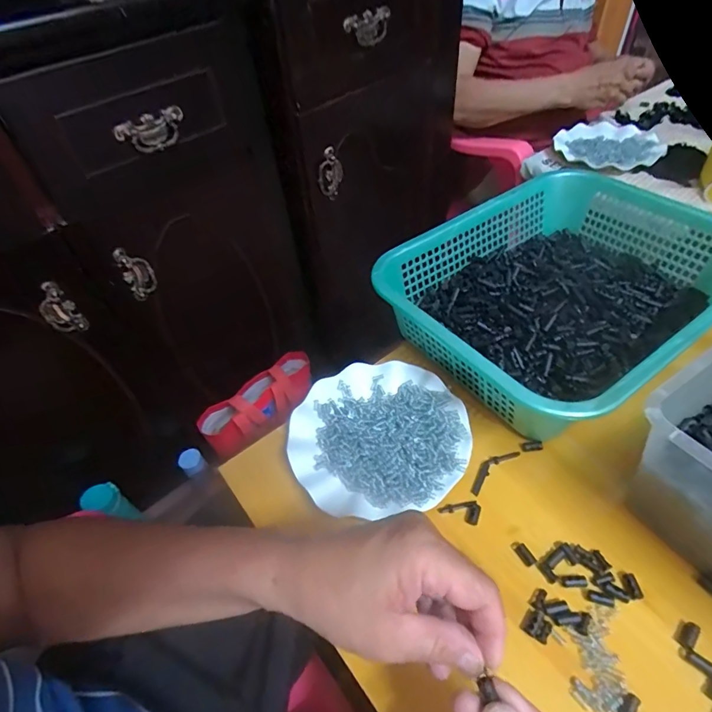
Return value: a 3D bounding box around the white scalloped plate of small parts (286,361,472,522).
[{"bbox_3d":[0.023,0.081,0.469,0.178,0.019,0.176,-3,48,3],"label":"white scalloped plate of small parts"}]

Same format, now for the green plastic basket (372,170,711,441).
[{"bbox_3d":[0.252,-0.087,0.541,0.372,0.084,0.292,-30,52,-20],"label":"green plastic basket"}]

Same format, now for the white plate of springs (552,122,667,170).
[{"bbox_3d":[0.480,-0.407,0.859,0.185,0.021,0.179,11,50,15],"label":"white plate of springs"}]

